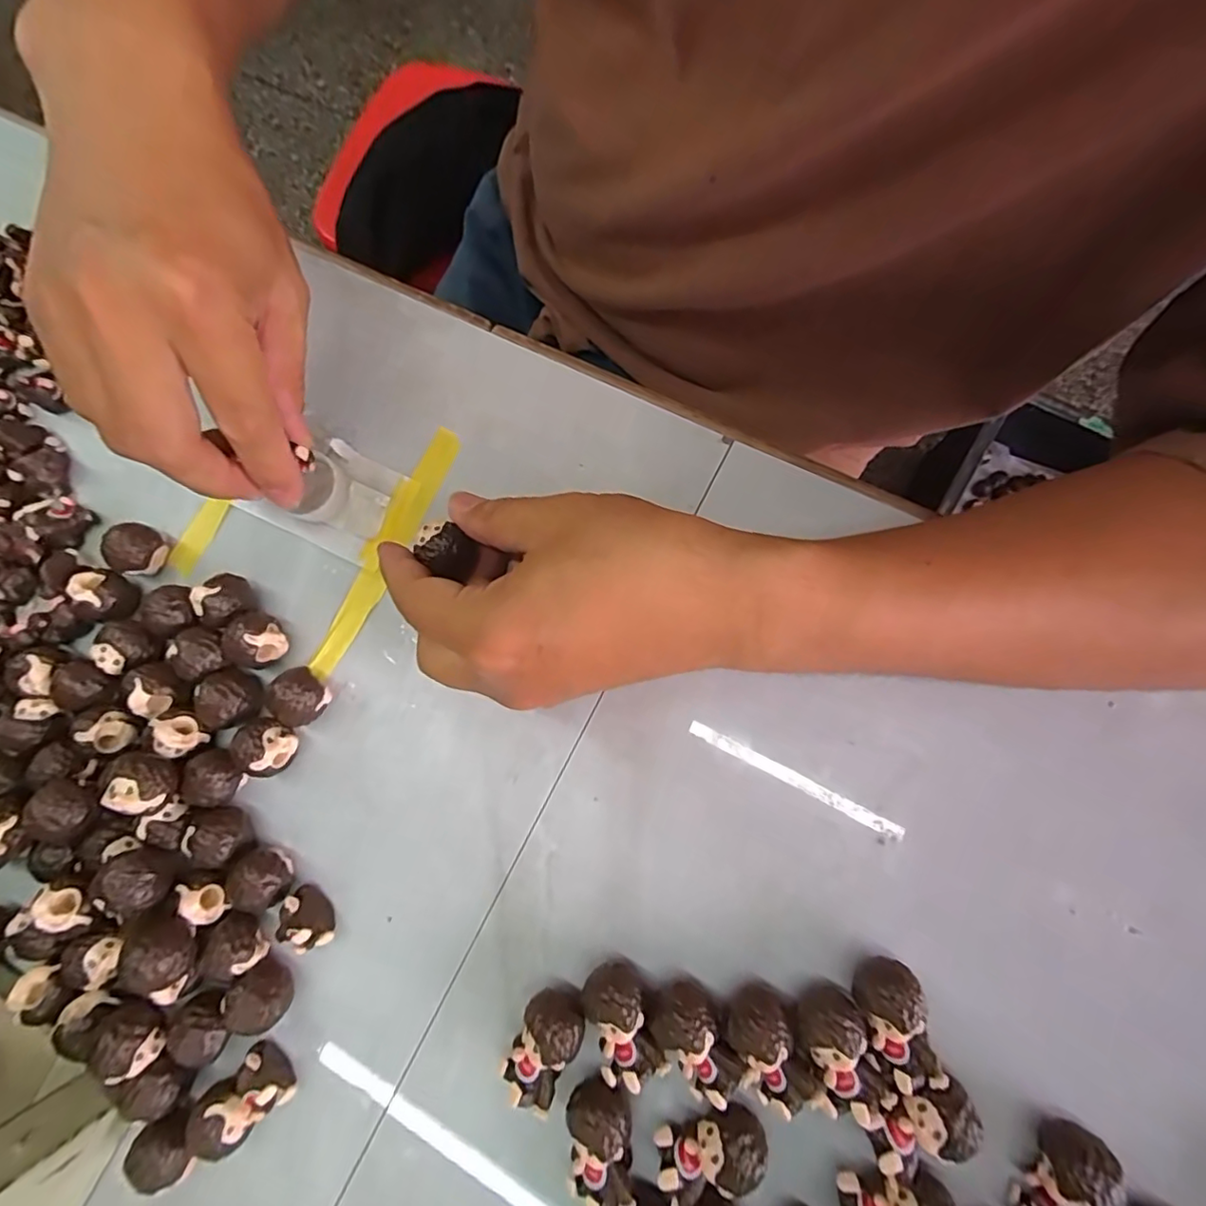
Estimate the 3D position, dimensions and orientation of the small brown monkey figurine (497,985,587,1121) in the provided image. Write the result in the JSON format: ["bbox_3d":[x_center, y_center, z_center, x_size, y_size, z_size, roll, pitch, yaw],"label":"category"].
[{"bbox_3d":[-0.023,0.176,0.231,0.024,0.029,0.041,21,83,9],"label":"small brown monkey figurine"}]

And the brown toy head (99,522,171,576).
[{"bbox_3d":[-0.225,-0.025,0.282,0.021,0.023,0.024,14,82,8],"label":"brown toy head"}]

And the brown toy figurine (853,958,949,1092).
[{"bbox_3d":[0.109,0.154,0.221,0.021,0.025,0.030,-20,79,2],"label":"brown toy figurine"}]

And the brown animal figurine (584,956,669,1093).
[{"bbox_3d":[0.007,0.165,0.230,0.024,0.026,0.039,-19,79,-2],"label":"brown animal figurine"}]

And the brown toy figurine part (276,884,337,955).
[{"bbox_3d":[-0.128,0.136,0.249,0.024,0.017,0.023,0,79,1],"label":"brown toy figurine part"}]

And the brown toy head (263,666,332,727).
[{"bbox_3d":[-0.137,0.043,0.263,0.026,0.022,0.021,-44,79,-3],"label":"brown toy head"}]

